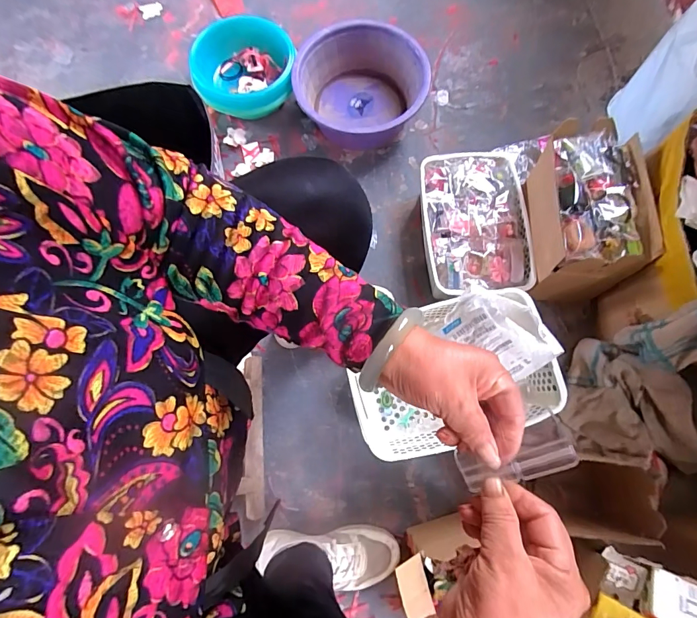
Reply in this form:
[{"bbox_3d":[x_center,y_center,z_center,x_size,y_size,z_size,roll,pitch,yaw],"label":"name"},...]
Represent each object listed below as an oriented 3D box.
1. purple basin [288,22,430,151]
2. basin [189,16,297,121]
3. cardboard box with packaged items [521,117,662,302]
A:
[{"bbox_3d":[0.028,-0.492,0.875,0.273,0.127,0.271,0,76,2],"label":"purple basin"},{"bbox_3d":[-0.242,-0.558,0.909,0.233,0.078,0.220,0,76,2],"label":"basin"},{"bbox_3d":[0.409,-0.169,0.711,0.148,0.194,0.254,0,76,2],"label":"cardboard box with packaged items"}]

